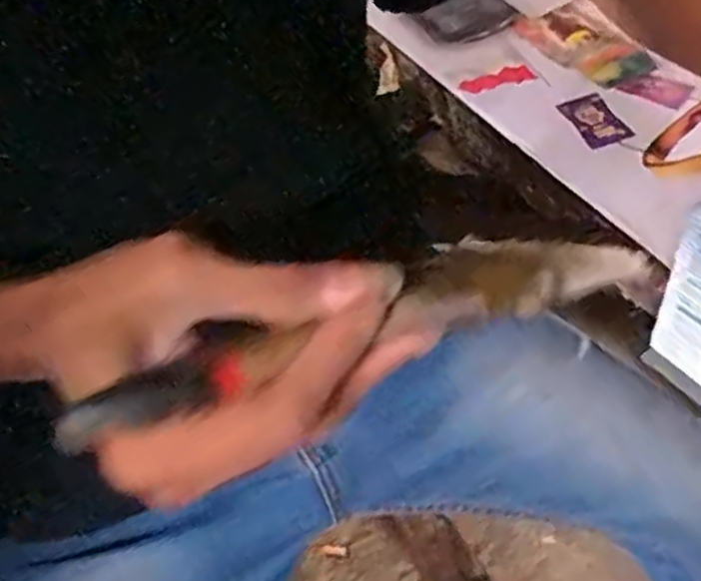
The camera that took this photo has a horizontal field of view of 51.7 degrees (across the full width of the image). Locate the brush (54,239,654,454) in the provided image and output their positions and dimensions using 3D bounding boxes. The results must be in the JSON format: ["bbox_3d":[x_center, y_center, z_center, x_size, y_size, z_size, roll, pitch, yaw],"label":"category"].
[{"bbox_3d":[0.015,0.010,0.235,0.184,0.024,0.018,-16,51,-21],"label":"brush"}]

